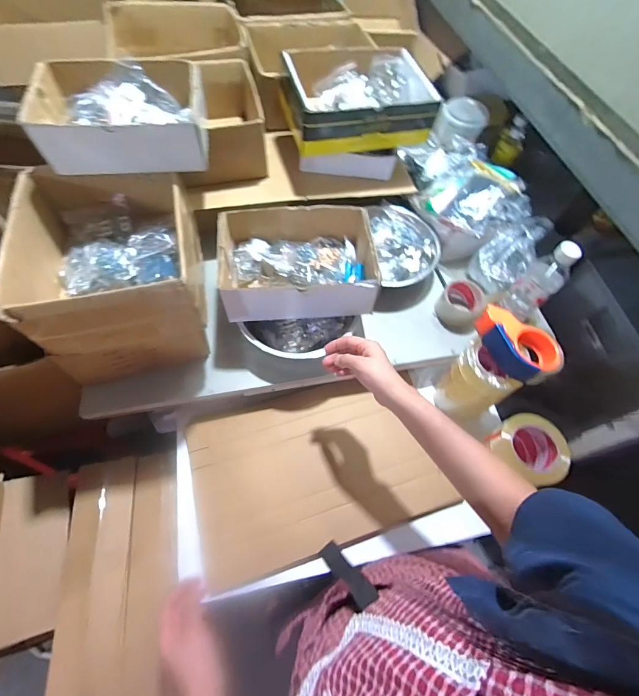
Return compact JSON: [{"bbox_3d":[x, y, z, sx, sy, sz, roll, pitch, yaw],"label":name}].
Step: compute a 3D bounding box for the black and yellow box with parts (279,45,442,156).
[{"bbox_3d":[0.089,-0.561,0.790,0.325,0.121,0.233,-12,63,-10],"label":"black and yellow box with parts"}]

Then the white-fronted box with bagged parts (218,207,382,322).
[{"bbox_3d":[-0.044,-0.172,0.694,0.289,0.086,0.208,-5,62,-6],"label":"white-fronted box with bagged parts"}]

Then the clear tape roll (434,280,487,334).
[{"bbox_3d":[0.326,-0.095,0.806,0.101,0.067,0.106,1,61,-2],"label":"clear tape roll"}]

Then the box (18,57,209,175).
[{"bbox_3d":[-0.334,-0.395,0.607,0.257,0.095,0.164,-5,62,-6],"label":"box"}]

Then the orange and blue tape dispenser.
[{"bbox_3d":[0.360,-0.011,0.629,0.091,0.055,0.147,-18,64,-12],"label":"orange and blue tape dispenser"}]

